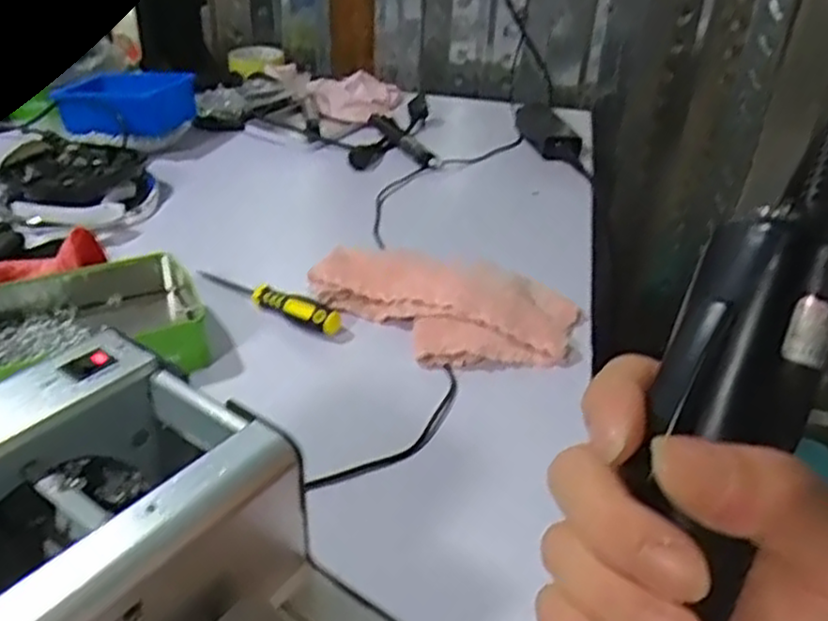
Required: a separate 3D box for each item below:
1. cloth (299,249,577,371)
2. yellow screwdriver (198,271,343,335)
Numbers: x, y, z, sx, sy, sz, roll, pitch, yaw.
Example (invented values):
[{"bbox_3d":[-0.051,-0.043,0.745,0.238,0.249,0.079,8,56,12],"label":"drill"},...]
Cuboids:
[{"bbox_3d":[0.016,-0.002,0.596,0.221,0.045,0.107,12,34,14],"label":"cloth"},{"bbox_3d":[-0.121,-0.009,0.607,0.147,0.027,0.020,21,37,26],"label":"yellow screwdriver"}]

